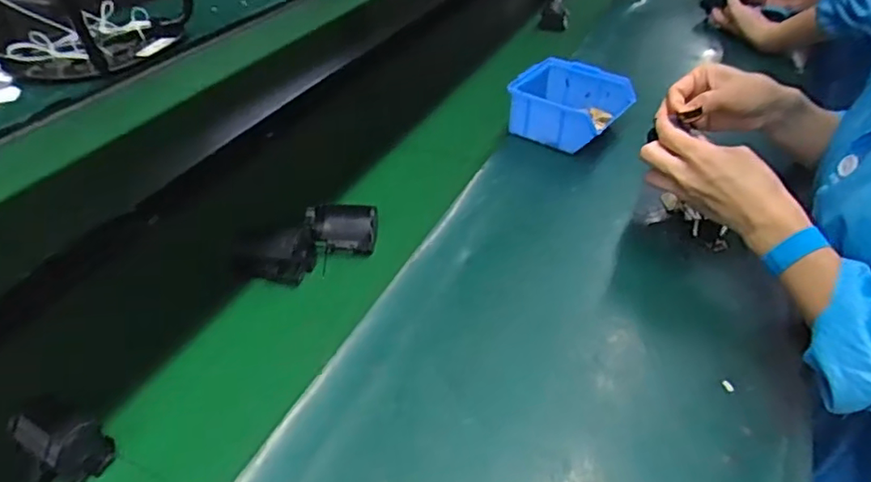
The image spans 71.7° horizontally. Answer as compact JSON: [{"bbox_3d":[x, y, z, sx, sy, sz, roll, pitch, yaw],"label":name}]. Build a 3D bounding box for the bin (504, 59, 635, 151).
[{"bbox_3d":[0.172,-0.176,0.795,0.137,0.070,0.132,26,46,30],"label":"bin"}]

